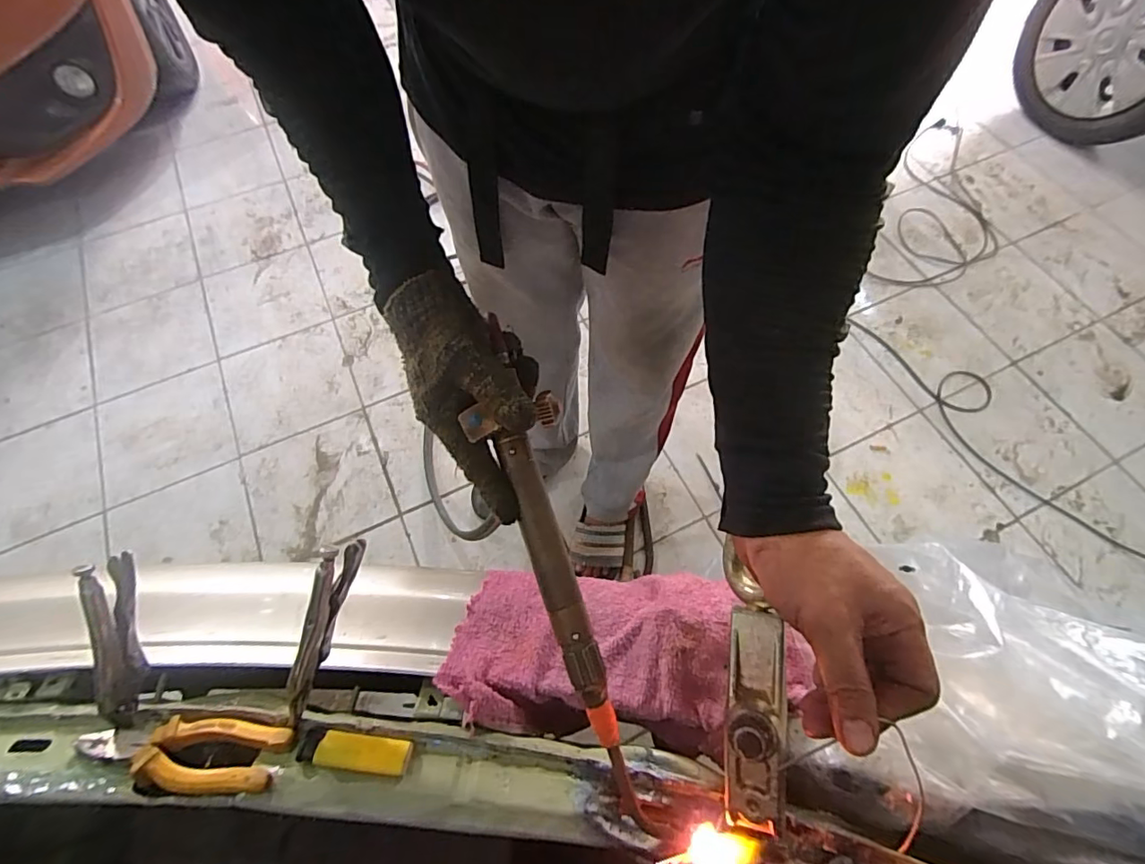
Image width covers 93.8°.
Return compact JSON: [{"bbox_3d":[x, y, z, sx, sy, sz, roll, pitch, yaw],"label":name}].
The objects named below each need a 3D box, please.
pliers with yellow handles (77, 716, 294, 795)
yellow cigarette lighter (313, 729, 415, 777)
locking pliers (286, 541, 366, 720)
[{"bbox_3d":[-0.290,0.236,0.392,0.156,0.028,0.045,3,64,3],"label":"pliers with yellow handles"},{"bbox_3d":[-0.154,0.235,0.393,0.065,0.010,0.022,6,64,4],"label":"yellow cigarette lighter"},{"bbox_3d":[-0.186,0.148,0.395,0.012,0.036,0.146,22,99,12],"label":"locking pliers"}]

